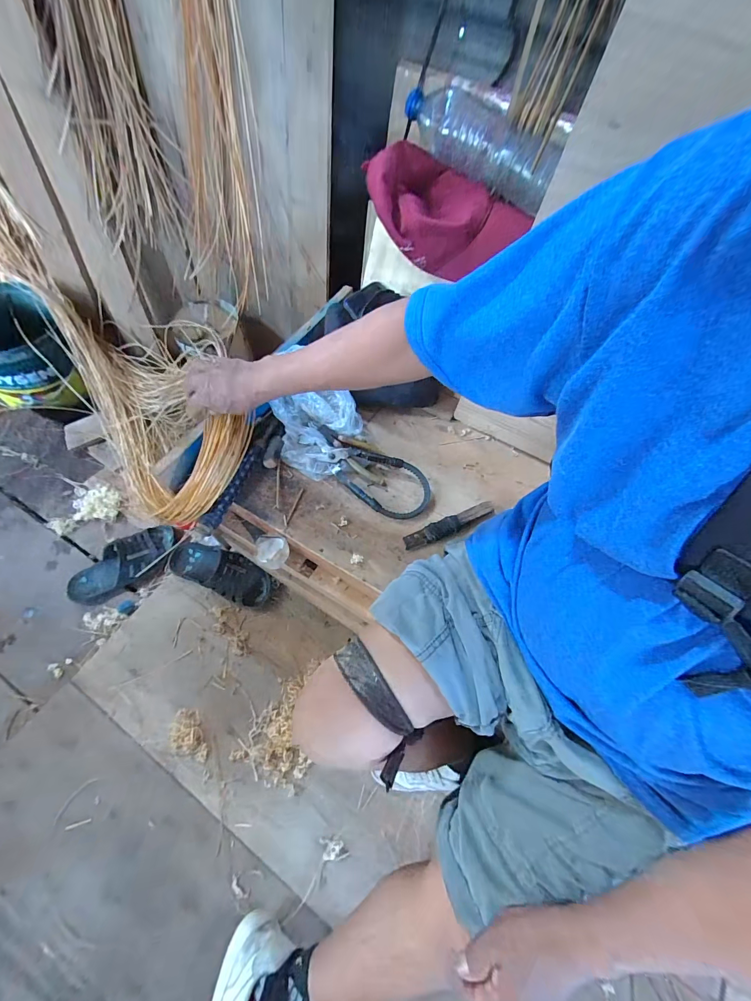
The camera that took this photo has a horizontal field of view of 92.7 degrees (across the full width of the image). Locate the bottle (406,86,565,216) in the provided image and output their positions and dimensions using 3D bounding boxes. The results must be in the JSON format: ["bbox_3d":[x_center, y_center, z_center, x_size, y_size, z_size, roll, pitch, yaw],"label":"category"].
[{"bbox_3d":[0.161,-0.549,0.544,0.257,0.075,0.071,35,62,2],"label":"bottle"}]

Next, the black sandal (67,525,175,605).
[{"bbox_3d":[-0.579,0.146,0.821,0.232,0.063,0.089,-28,68,-16],"label":"black sandal"}]

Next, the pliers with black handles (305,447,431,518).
[{"bbox_3d":[-0.005,-0.046,0.612,0.206,0.031,0.102,32,66,13],"label":"pliers with black handles"}]

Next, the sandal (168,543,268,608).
[{"bbox_3d":[-0.349,0.155,0.799,0.243,0.067,0.093,22,63,9],"label":"sandal"}]

